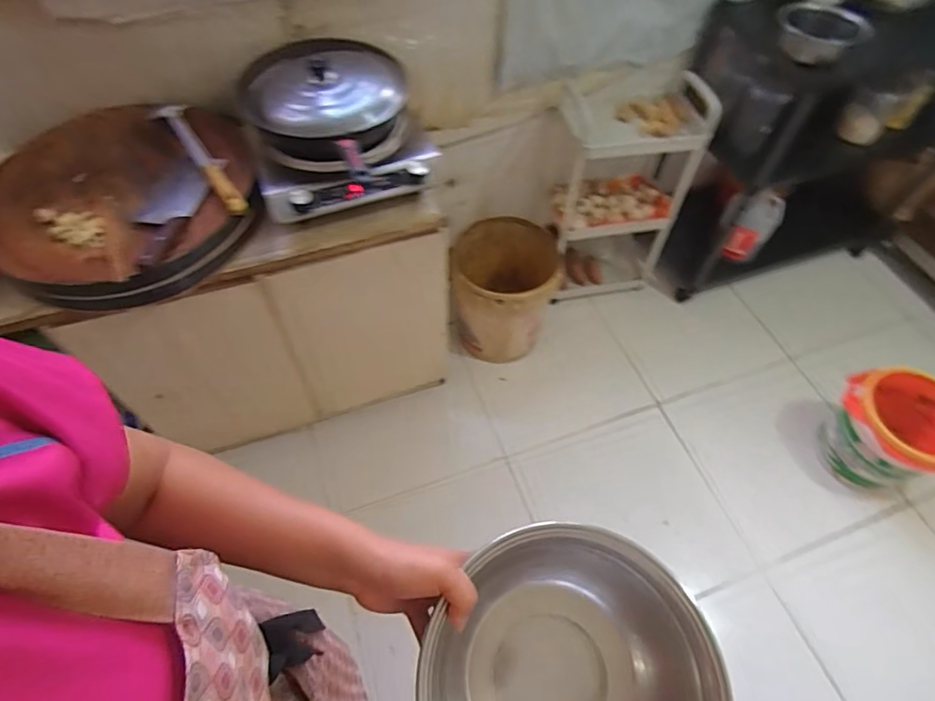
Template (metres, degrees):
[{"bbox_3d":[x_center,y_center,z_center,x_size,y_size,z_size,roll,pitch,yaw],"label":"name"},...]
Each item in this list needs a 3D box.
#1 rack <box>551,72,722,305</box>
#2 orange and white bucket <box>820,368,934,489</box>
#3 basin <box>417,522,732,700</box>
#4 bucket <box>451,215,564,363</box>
[{"bbox_3d":[0.442,-0.424,1.529,0.361,0.591,0.264,0,57,-2],"label":"rack"},{"bbox_3d":[1.071,0.212,1.346,0.270,0.248,0.238,25,60,14],"label":"orange and white bucket"},{"bbox_3d":[0.076,0.282,0.435,0.214,0.125,0.222,-1,58,1],"label":"basin"},{"bbox_3d":[0.111,-0.172,1.516,0.298,0.361,0.267,0,57,-1],"label":"bucket"}]

